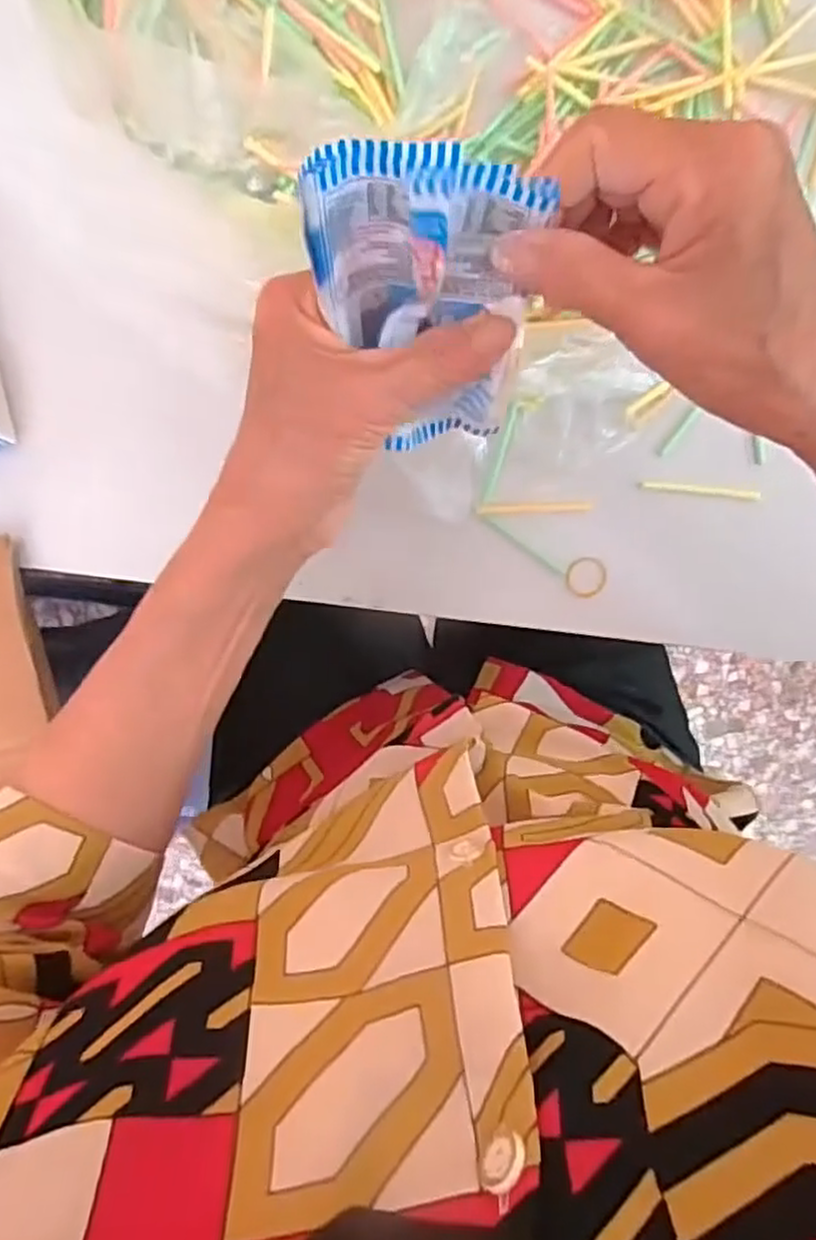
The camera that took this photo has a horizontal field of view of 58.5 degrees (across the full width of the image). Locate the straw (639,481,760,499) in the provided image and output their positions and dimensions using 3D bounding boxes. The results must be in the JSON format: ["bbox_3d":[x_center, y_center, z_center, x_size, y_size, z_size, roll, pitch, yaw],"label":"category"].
[{"bbox_3d":[0.150,-0.066,0.372,0.060,0.007,0.004,5,96,-1],"label":"straw"}]

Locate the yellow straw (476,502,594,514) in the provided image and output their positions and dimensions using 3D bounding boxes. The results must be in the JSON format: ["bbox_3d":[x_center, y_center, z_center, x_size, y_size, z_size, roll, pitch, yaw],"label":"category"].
[{"bbox_3d":[0.066,-0.058,0.375,0.059,0.004,0.006,-1,96,0],"label":"yellow straw"}]

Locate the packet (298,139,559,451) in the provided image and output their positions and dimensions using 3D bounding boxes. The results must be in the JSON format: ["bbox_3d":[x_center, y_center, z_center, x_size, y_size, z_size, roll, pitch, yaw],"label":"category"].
[{"bbox_3d":[0.003,-0.107,0.253,0.073,0.022,0.095,2,139,-3],"label":"packet"}]

